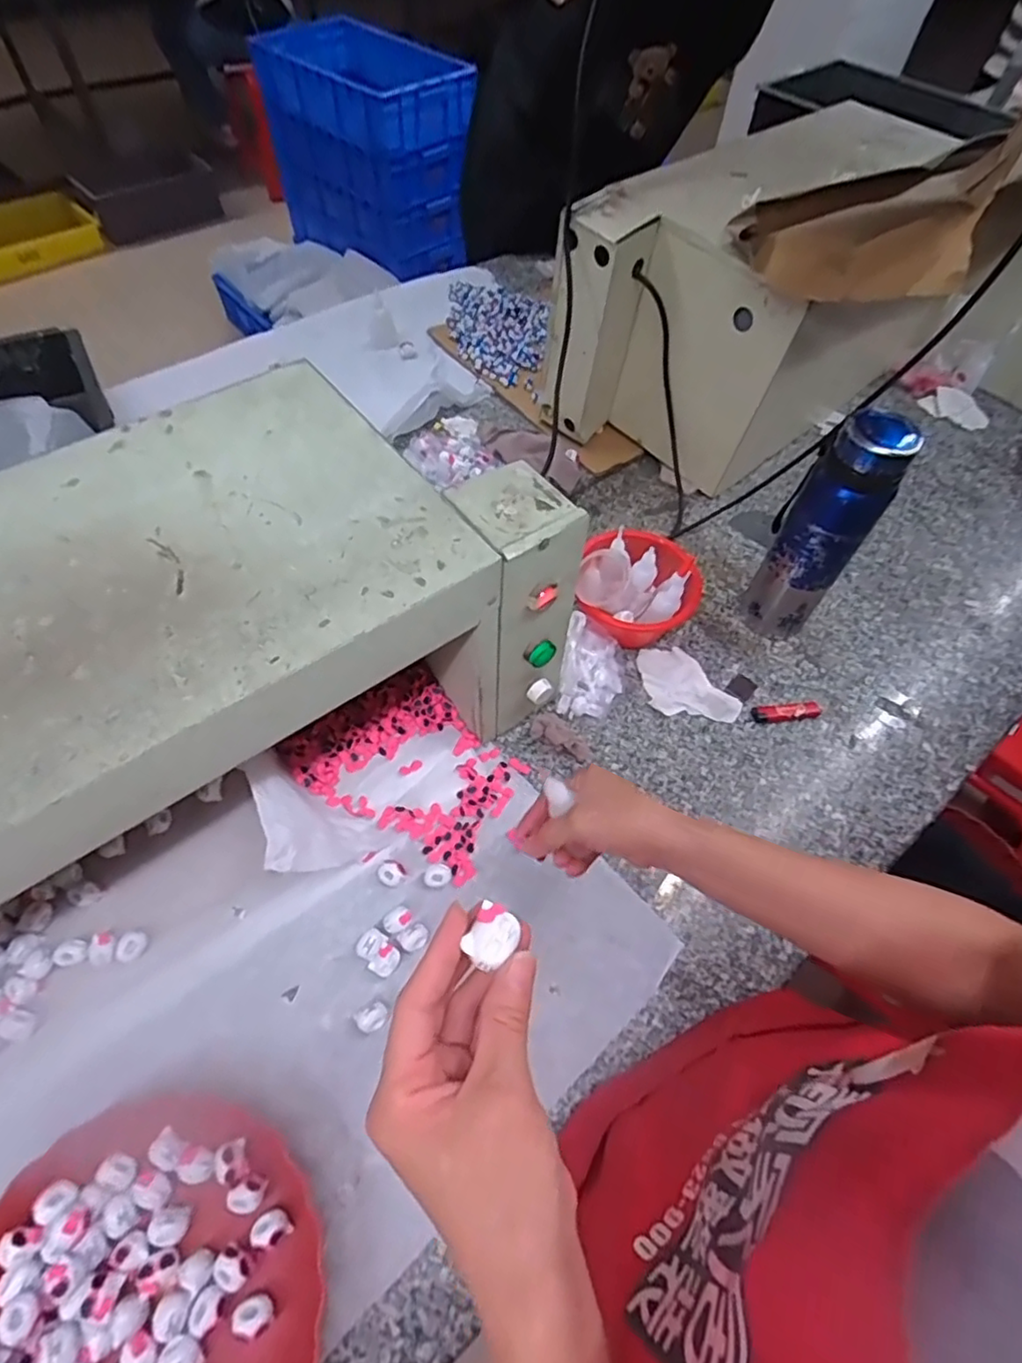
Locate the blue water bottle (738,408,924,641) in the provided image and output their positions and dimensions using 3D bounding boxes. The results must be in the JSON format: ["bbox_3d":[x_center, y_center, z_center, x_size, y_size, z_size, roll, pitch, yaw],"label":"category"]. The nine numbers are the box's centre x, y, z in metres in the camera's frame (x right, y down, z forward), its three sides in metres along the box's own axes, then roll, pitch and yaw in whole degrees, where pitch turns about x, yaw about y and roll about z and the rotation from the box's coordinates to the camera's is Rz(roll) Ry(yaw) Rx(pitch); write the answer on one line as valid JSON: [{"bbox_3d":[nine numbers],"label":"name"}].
[{"bbox_3d":[0.330,-0.155,0.679,0.080,0.272,0.067,25,60,11],"label":"blue water bottle"}]

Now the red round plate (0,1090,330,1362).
[{"bbox_3d":[-0.258,0.430,0.424,0.240,0.047,0.237,2,59,-3],"label":"red round plate"}]

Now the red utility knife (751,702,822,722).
[{"bbox_3d":[0.317,0.035,0.716,0.082,0.008,0.020,-3,59,-5],"label":"red utility knife"}]

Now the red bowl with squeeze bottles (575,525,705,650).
[{"bbox_3d":[0.150,-0.108,0.742,0.138,0.091,0.136,2,59,-3],"label":"red bowl with squeeze bottles"}]

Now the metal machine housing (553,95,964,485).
[{"bbox_3d":[0.361,-0.549,0.901,0.605,0.297,0.287,-39,68,-23],"label":"metal machine housing"}]

